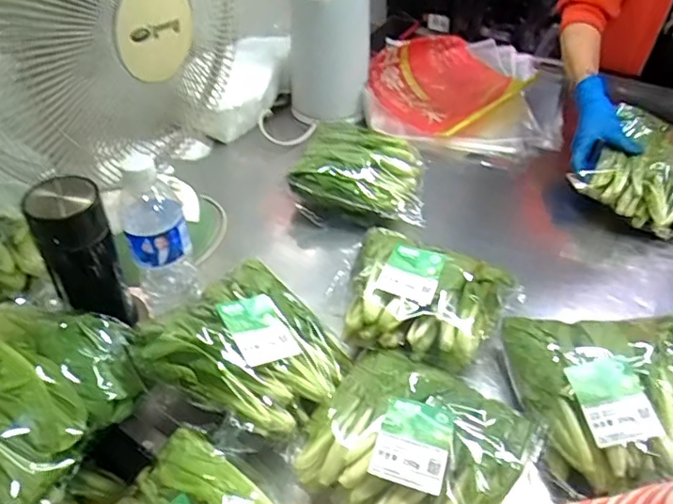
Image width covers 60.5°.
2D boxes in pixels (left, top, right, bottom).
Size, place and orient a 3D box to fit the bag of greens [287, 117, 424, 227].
[{"bbox_3d":[0.037,-0.125,0.861,0.186,0.068,0.161,6,41,9],"label":"bag of greens"}]

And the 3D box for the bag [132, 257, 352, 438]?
[{"bbox_3d":[-0.082,0.095,0.596,0.177,0.055,0.185,41,41,3],"label":"bag"}]

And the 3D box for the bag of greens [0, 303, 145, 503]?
[{"bbox_3d":[-0.283,0.124,0.530,0.151,0.075,0.177,22,46,25],"label":"bag of greens"}]

